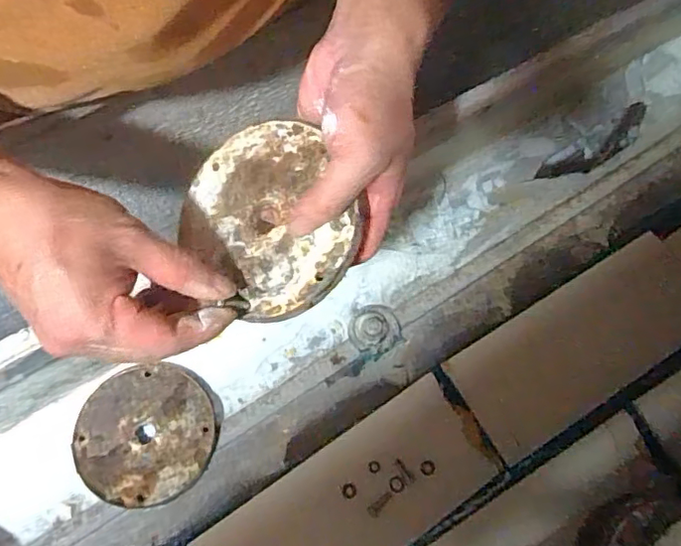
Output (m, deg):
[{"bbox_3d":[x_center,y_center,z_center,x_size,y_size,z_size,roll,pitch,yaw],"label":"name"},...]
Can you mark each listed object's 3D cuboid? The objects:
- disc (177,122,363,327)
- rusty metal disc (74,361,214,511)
[{"bbox_3d":[-0.042,-0.035,0.341,0.125,0.004,0.102,44,99,25],"label":"disc"},{"bbox_3d":[-0.176,0.145,0.509,0.120,0.013,0.117,1,71,-3],"label":"rusty metal disc"}]

